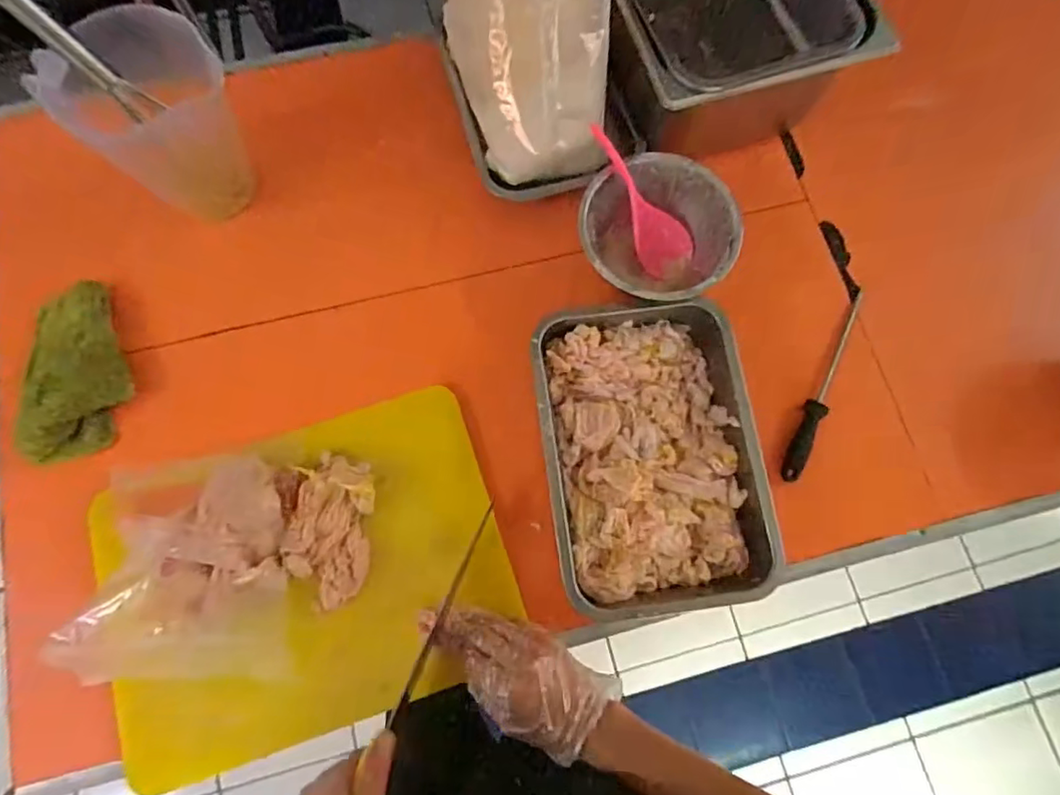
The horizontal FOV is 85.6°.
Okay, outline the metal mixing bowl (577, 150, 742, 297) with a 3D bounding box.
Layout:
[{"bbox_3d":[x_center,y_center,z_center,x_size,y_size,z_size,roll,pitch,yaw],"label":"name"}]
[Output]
[{"bbox_3d":[0.143,-0.184,0.652,0.168,0.092,0.175,0,75,0],"label":"metal mixing bowl"}]

